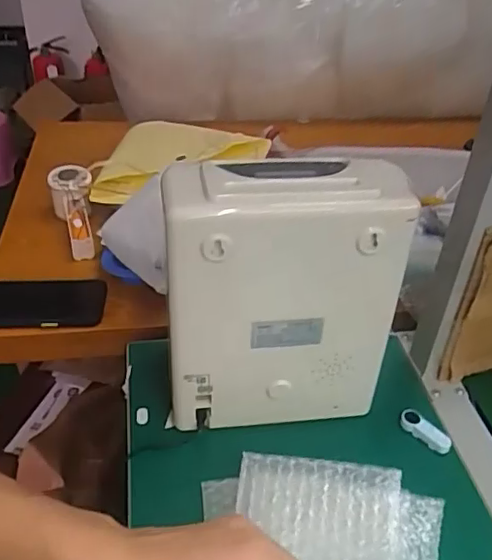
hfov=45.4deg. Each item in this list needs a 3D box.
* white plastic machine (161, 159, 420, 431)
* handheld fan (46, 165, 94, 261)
[{"bbox_3d":[0.024,0.019,0.510,0.186,0.241,0.099,-3,38,-9],"label":"white plastic machine"},{"bbox_3d":[-0.229,-0.086,0.792,0.055,0.052,0.148,-9,58,-16],"label":"handheld fan"}]

